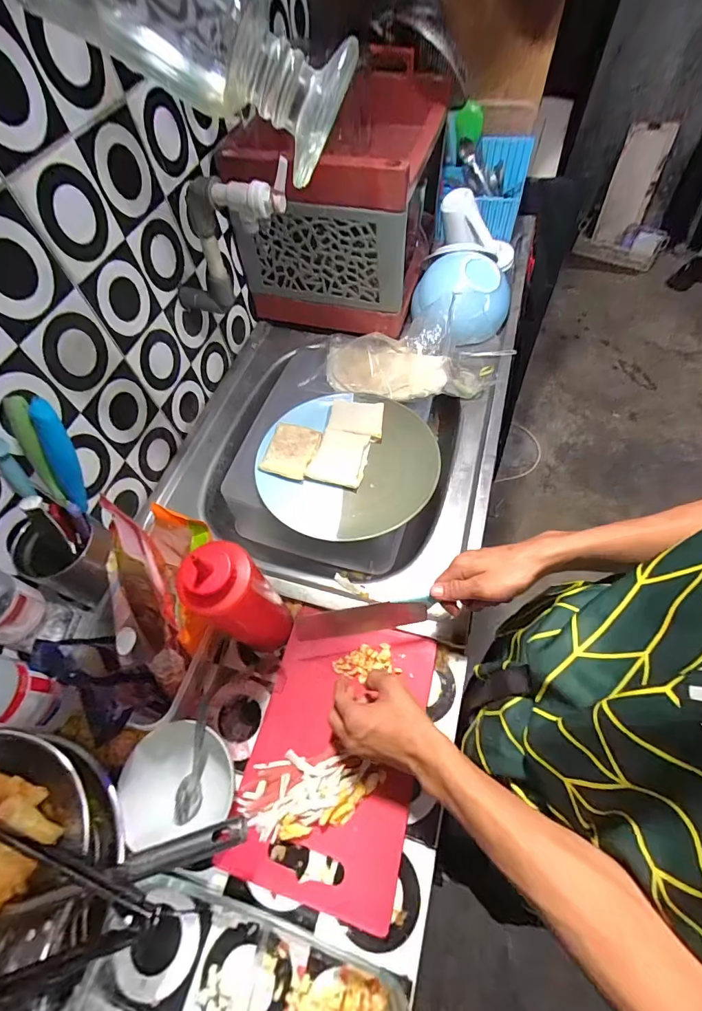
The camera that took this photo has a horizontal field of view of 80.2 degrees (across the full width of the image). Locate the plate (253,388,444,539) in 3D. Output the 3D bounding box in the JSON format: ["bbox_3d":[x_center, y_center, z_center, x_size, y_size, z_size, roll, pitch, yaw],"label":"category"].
[{"bbox_3d":[-0.005,-0.066,0.615,0.261,0.025,0.258,9,64,4],"label":"plate"}]

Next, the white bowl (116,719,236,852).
[{"bbox_3d":[-0.189,0.296,0.455,0.104,0.041,0.105,-2,60,3],"label":"white bowl"}]

